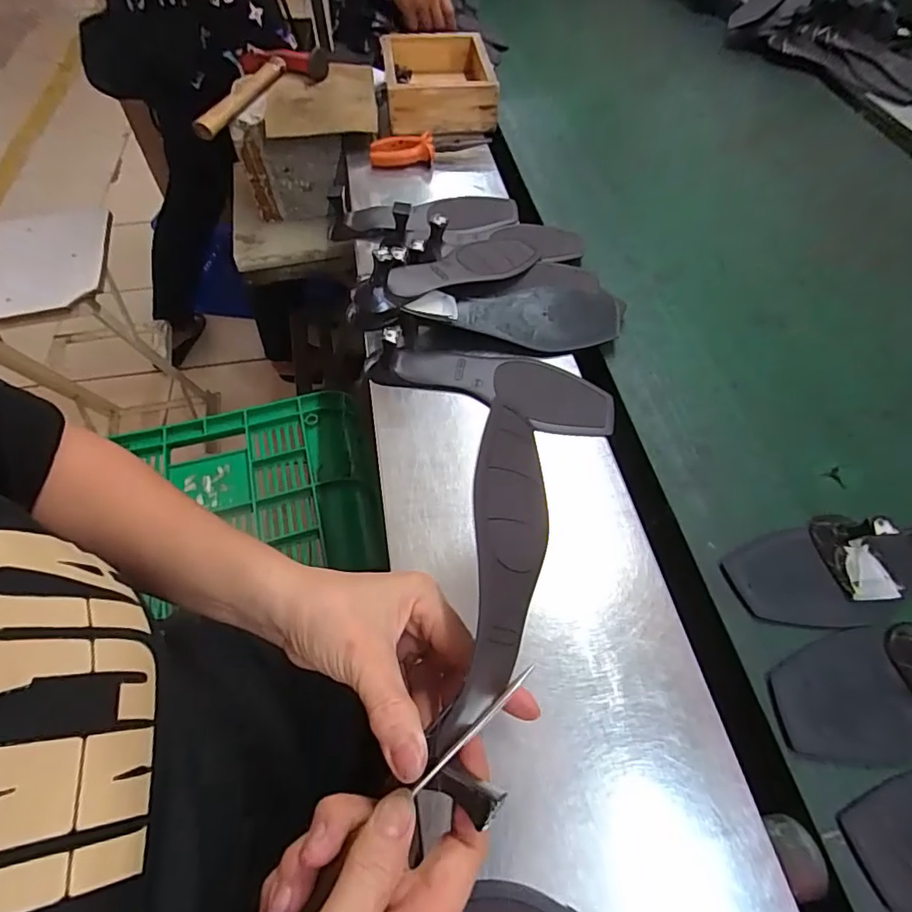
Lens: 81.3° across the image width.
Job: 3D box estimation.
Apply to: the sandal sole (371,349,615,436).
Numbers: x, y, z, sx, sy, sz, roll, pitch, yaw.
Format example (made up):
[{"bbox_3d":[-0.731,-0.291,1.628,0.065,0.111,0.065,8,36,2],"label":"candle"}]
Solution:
[{"bbox_3d":[0.037,-0.071,0.483,0.213,0.023,0.071,15,58,12],"label":"sandal sole"}]

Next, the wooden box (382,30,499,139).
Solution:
[{"bbox_3d":[-0.025,-0.533,0.768,0.150,0.065,0.194,-7,56,-2],"label":"wooden box"}]

